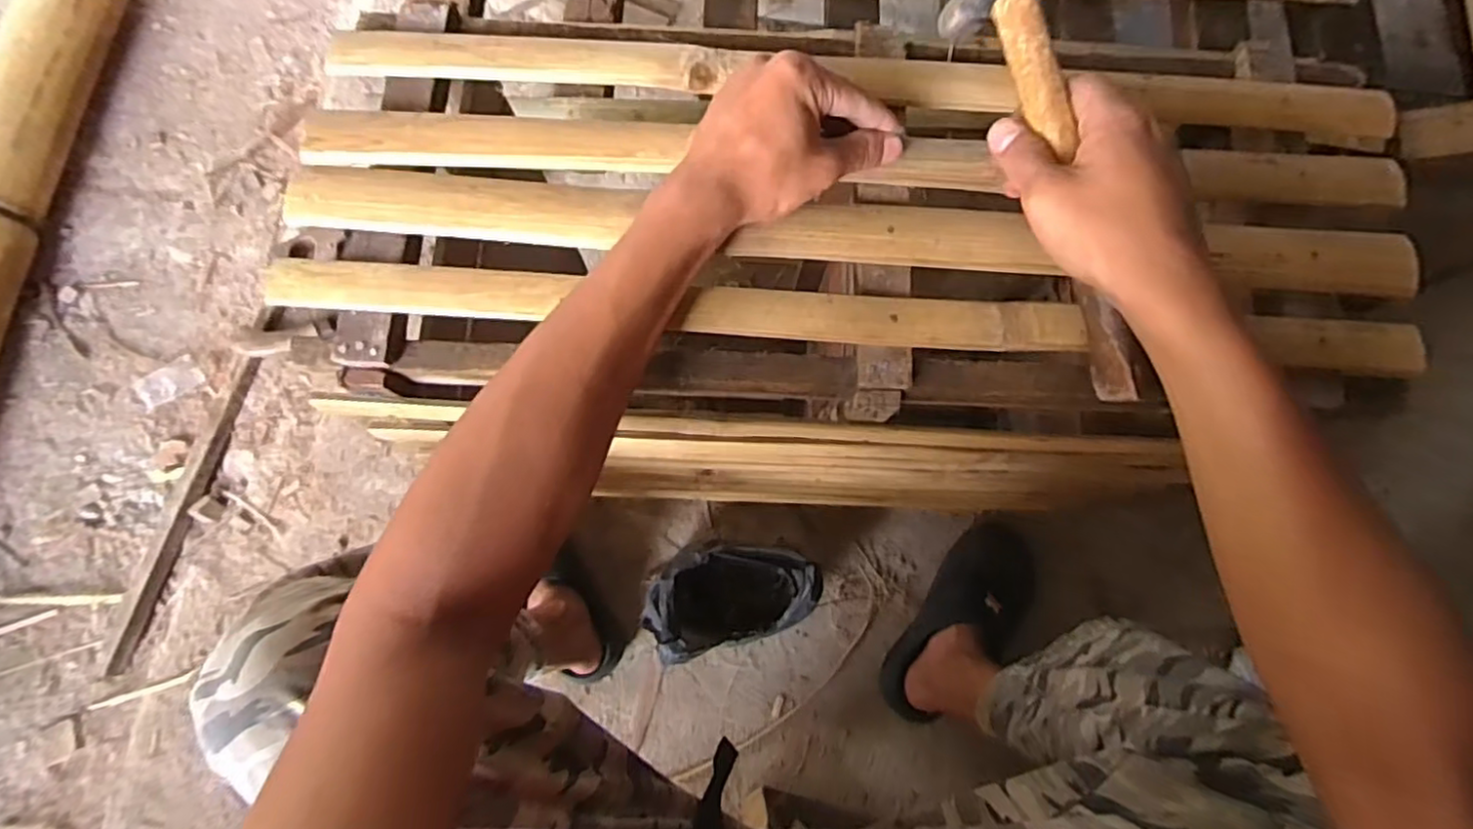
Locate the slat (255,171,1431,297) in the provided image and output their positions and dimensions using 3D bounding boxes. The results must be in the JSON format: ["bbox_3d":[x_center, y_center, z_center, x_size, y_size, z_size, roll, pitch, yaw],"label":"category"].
[{"bbox_3d":[0.065,-0.109,0.394,0.657,0.022,0.045,3,76,-1],"label":"slat"}]

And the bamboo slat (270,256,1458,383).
[{"bbox_3d":[0.059,-0.057,0.384,0.657,0.020,0.036,3,76,-1],"label":"bamboo slat"}]

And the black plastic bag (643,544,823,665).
[{"bbox_3d":[-0.004,0.223,0.842,0.211,0.143,0.124,-13,77,-5],"label":"black plastic bag"}]

